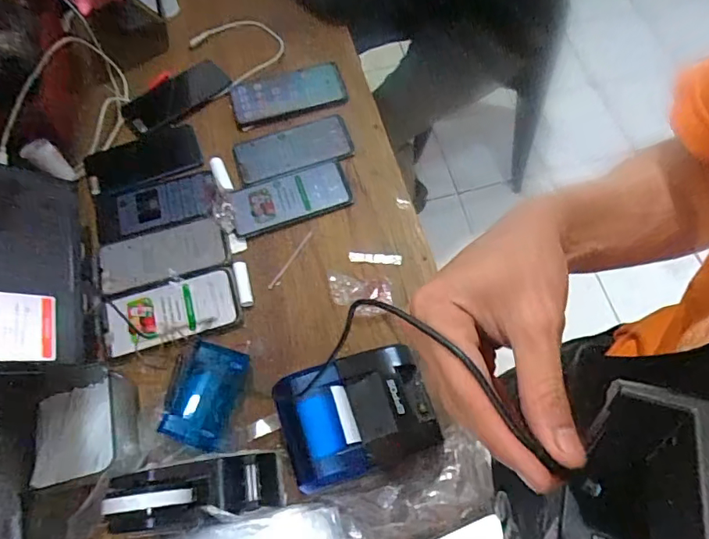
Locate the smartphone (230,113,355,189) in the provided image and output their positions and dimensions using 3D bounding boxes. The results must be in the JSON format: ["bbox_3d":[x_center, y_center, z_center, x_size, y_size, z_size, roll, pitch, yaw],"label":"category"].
[{"bbox_3d":[-0.088,-0.175,0.703,0.168,0.005,0.085,-22,66,-5],"label":"smartphone"}]

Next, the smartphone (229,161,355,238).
[{"bbox_3d":[-0.088,-0.101,0.665,0.159,0.011,0.076,-19,66,-4],"label":"smartphone"}]

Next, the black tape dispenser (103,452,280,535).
[{"bbox_3d":[-0.155,0.221,0.478,0.158,0.079,0.071,-10,65,-4],"label":"black tape dispenser"}]

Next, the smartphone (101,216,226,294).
[{"bbox_3d":[-0.253,-0.022,0.640,0.164,0.015,0.077,-16,66,-3],"label":"smartphone"}]

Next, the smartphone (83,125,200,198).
[{"bbox_3d":[-0.308,-0.161,0.703,0.160,0.005,0.077,-21,66,-5],"label":"smartphone"}]

